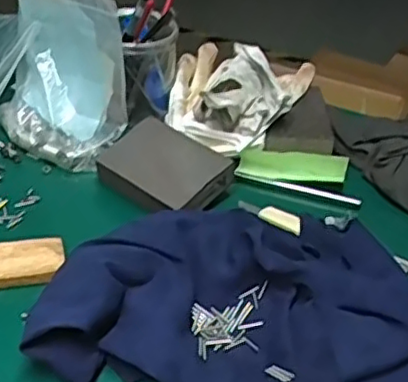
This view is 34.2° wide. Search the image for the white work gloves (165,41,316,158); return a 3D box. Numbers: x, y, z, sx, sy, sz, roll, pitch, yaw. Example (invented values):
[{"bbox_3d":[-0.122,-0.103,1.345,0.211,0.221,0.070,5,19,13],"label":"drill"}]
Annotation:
[{"bbox_3d":[0.036,-0.101,0.640,0.133,0.049,0.150,10,36,4],"label":"white work gloves"}]

